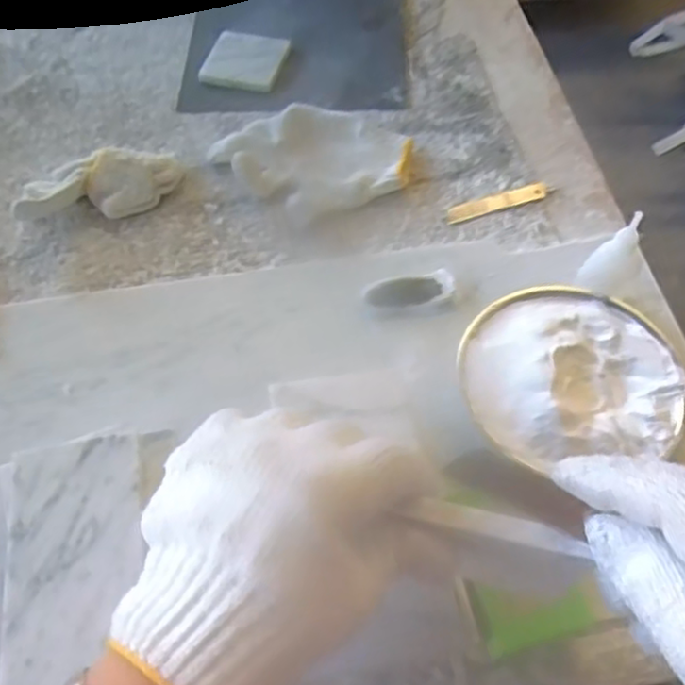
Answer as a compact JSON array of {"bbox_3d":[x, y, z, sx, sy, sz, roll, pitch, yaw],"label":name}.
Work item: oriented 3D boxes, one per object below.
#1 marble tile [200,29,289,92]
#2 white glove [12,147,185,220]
[{"bbox_3d":[-0.095,-0.281,0.688,0.074,0.010,0.076,10,59,7],"label":"marble tile"},{"bbox_3d":[-0.206,-0.134,0.590,0.137,0.042,0.053,-13,59,-7],"label":"white glove"}]

